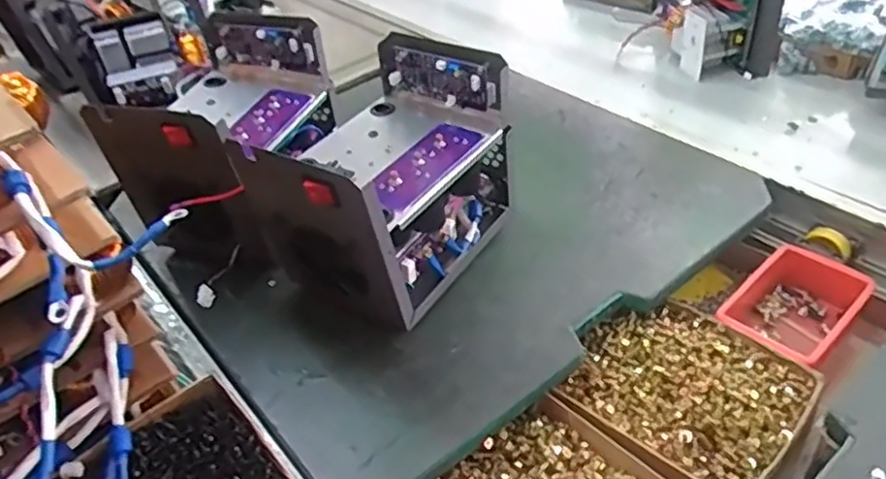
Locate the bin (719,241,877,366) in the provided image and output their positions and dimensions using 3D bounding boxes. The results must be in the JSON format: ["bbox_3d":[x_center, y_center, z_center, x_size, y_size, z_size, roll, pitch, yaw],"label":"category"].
[{"bbox_3d":[0.356,0.077,0.696,0.155,0.057,0.100,-33,46,-27],"label":"bin"}]

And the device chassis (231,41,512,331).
[{"bbox_3d":[-0.052,-0.051,0.670,0.155,0.190,0.231,21,47,30],"label":"device chassis"}]

